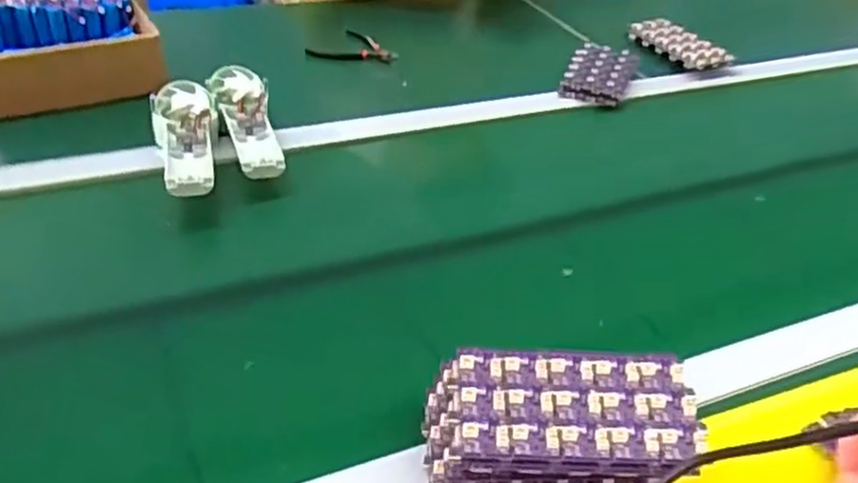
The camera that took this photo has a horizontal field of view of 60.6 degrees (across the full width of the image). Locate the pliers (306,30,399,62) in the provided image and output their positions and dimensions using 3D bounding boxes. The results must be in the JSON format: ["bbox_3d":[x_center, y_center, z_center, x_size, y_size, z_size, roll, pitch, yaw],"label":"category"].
[{"bbox_3d":[-0.099,-0.255,0.985,0.107,0.017,0.088,31,44,29],"label":"pliers"}]

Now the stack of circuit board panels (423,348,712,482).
[{"bbox_3d":[0.080,0.121,0.465,0.157,0.069,0.083,2,37,-5],"label":"stack of circuit board panels"}]

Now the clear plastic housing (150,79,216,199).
[{"bbox_3d":[-0.236,-0.105,0.714,0.058,0.027,0.175,-7,39,-17],"label":"clear plastic housing"}]

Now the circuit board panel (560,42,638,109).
[{"bbox_3d":[0.225,-0.222,0.962,0.081,0.024,0.147,16,39,14],"label":"circuit board panel"}]

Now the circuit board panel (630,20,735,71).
[{"bbox_3d":[0.362,-0.288,1.066,0.071,0.030,0.150,-11,40,-20],"label":"circuit board panel"}]

